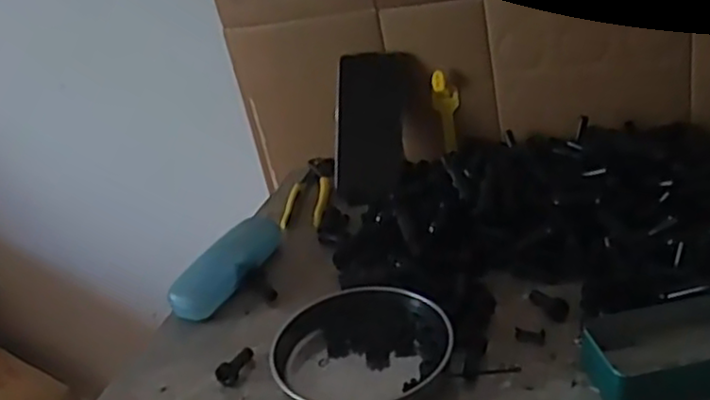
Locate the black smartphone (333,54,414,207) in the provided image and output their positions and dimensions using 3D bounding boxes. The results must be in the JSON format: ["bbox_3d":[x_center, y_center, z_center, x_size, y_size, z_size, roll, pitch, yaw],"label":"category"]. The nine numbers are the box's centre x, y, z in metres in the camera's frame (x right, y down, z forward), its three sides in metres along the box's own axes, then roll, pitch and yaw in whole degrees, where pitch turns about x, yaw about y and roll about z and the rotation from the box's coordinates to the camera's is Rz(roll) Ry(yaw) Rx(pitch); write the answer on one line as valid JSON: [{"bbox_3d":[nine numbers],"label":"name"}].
[{"bbox_3d":[0.018,-0.083,0.835,0.082,0.174,0.010,7,6,15],"label":"black smartphone"}]

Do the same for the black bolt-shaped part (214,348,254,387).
[{"bbox_3d":[-0.097,0.132,0.577,0.017,0.012,0.041,3,29,19],"label":"black bolt-shaped part"}]

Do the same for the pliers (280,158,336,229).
[{"bbox_3d":[-0.051,-0.013,0.832,0.051,0.025,0.152,-2,28,11],"label":"pliers"}]

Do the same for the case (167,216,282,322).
[{"bbox_3d":[-0.121,0.060,0.687,0.040,0.032,0.146,7,31,26],"label":"case"}]

